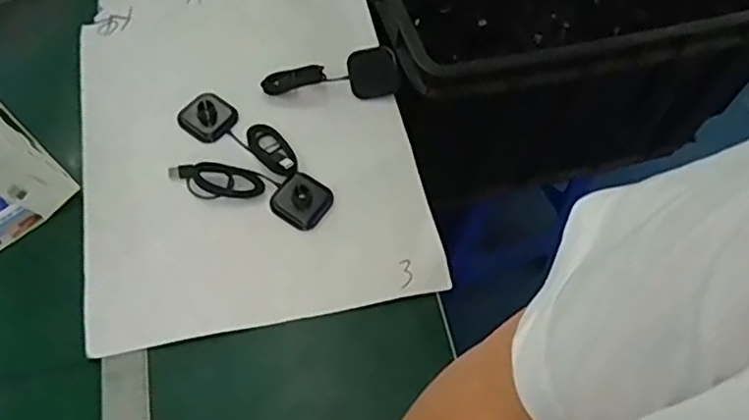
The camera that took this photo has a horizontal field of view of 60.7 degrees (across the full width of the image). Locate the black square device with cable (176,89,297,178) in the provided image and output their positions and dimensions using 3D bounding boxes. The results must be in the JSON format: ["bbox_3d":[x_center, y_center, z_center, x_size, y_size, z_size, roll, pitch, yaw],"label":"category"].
[{"bbox_3d":[-0.156,-0.089,0.739,0.159,0.016,0.062,34,64,14],"label":"black square device with cable"}]

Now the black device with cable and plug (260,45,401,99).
[{"bbox_3d":[-0.051,-0.162,0.778,0.163,0.032,0.055,-11,63,-10],"label":"black device with cable and plug"}]

